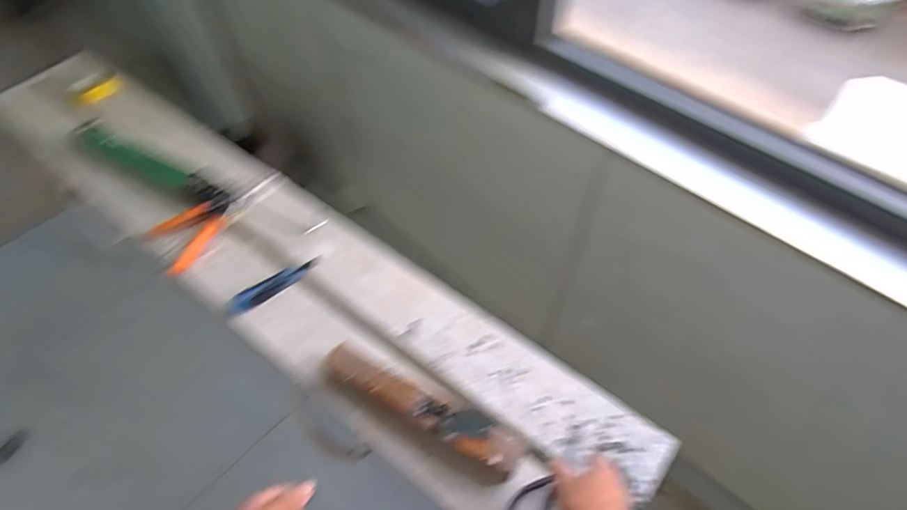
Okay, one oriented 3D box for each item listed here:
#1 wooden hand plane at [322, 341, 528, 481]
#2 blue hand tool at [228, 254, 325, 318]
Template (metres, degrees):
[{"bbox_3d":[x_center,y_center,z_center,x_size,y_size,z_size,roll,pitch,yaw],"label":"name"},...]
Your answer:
[{"bbox_3d":[-0.051,0.222,0.711,0.320,0.060,0.060,25,60,18],"label":"wooden hand plane"},{"bbox_3d":[-0.315,0.054,0.866,0.177,0.017,0.035,-32,60,-18],"label":"blue hand tool"}]

